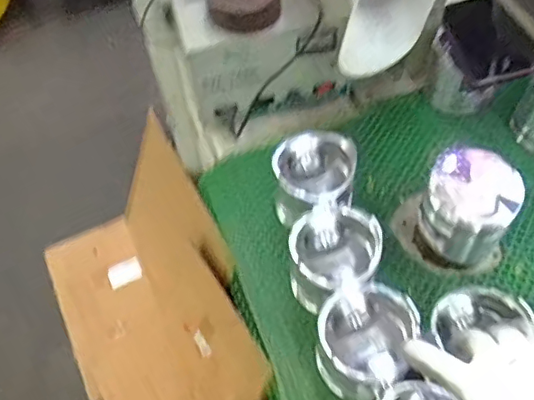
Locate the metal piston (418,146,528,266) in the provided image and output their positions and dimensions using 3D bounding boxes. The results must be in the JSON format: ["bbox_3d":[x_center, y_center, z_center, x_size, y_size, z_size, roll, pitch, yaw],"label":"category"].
[{"bbox_3d":[0.209,0.012,0.593,0.091,0.118,0.081,31,63,21],"label":"metal piston"}]

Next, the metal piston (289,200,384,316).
[{"bbox_3d":[0.071,0.061,0.589,0.088,0.084,0.092,-1,57,2],"label":"metal piston"}]

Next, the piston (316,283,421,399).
[{"bbox_3d":[0.095,0.138,0.543,0.089,0.078,0.090,18,59,14],"label":"piston"}]

